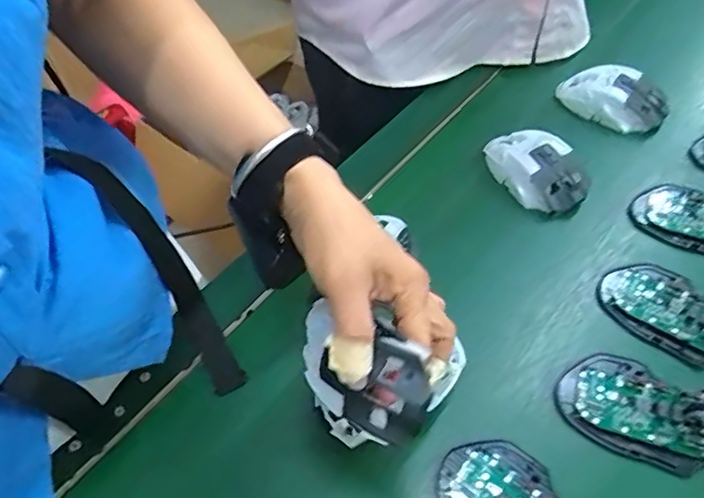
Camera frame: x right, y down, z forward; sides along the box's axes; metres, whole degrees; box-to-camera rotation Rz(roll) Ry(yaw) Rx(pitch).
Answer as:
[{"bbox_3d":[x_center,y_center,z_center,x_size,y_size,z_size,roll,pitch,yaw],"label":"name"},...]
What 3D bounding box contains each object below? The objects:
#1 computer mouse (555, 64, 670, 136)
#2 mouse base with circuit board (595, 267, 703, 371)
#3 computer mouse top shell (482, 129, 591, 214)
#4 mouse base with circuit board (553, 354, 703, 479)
[{"bbox_3d":[0.283,-0.173,0.592,0.060,0.031,0.112,-31,60,-19],"label":"computer mouse"},{"bbox_3d":[0.260,0.049,0.437,0.067,0.022,0.112,-38,63,-22],"label":"mouse base with circuit board"},{"bbox_3d":[0.178,-0.079,0.540,0.062,0.046,0.114,-33,61,-19],"label":"computer mouse top shell"},{"bbox_3d":[0.211,0.114,0.391,0.113,0.021,0.069,26,60,18],"label":"mouse base with circuit board"}]

